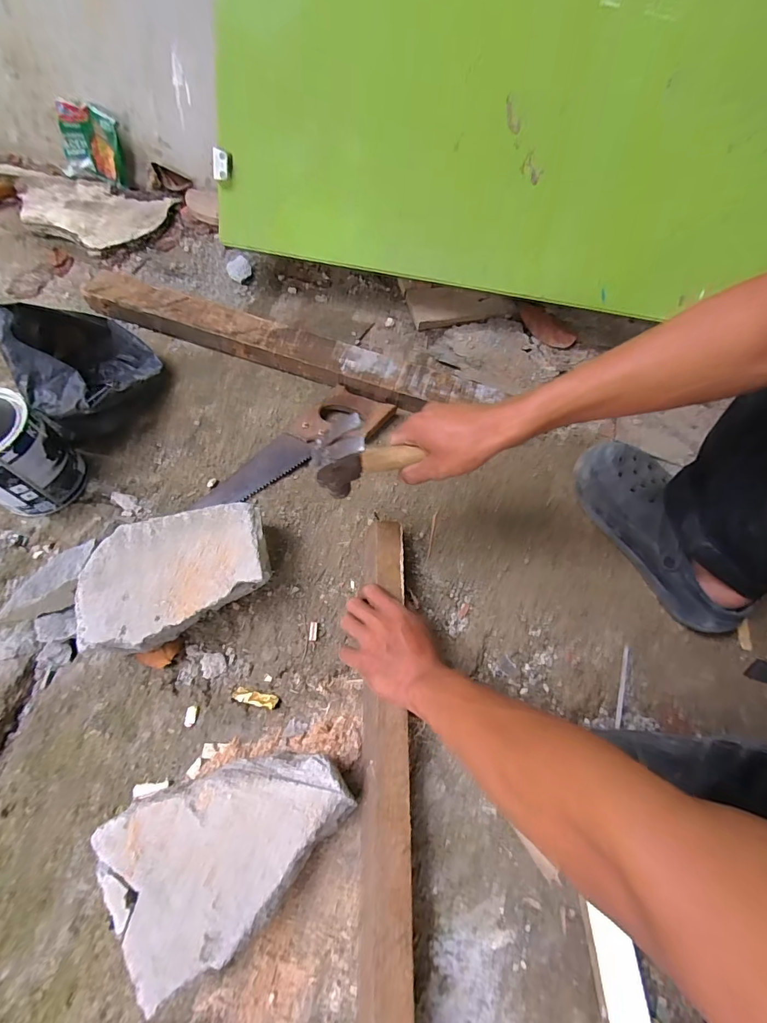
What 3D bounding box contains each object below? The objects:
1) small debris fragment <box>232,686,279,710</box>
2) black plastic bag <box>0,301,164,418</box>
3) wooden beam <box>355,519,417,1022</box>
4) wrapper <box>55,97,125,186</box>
[{"bbox_3d":[-0.149,0.218,0.488,0.053,0.007,0.015,12,65,3],"label":"small debris fragment"},{"bbox_3d":[-0.413,-0.203,0.593,0.163,0.126,0.178,-31,70,-15],"label":"black plastic bag"},{"bbox_3d":[0.002,0.268,0.406,0.047,0.033,0.550,1,63,-2],"label":"wooden beam"},{"bbox_3d":[-0.567,-0.717,0.816,0.112,0.113,0.034,15,47,-8],"label":"wrapper"}]

